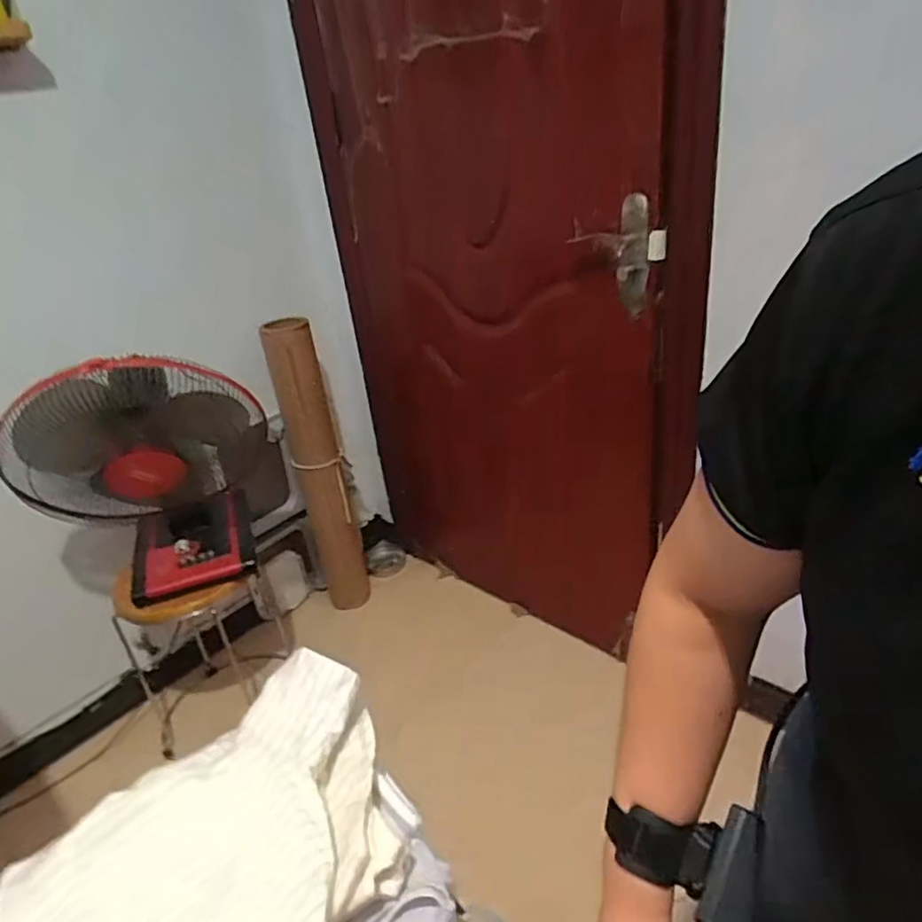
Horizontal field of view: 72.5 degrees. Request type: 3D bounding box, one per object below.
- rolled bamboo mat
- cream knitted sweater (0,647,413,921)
[{"bbox_3d":[-0.390,0.039,1.773,0.139,0.862,0.152,-16,30,-14],"label":"rolled bamboo mat"},{"bbox_3d":[-0.201,0.316,0.487,0.310,0.076,0.264,-18,30,-18],"label":"cream knitted sweater"}]

